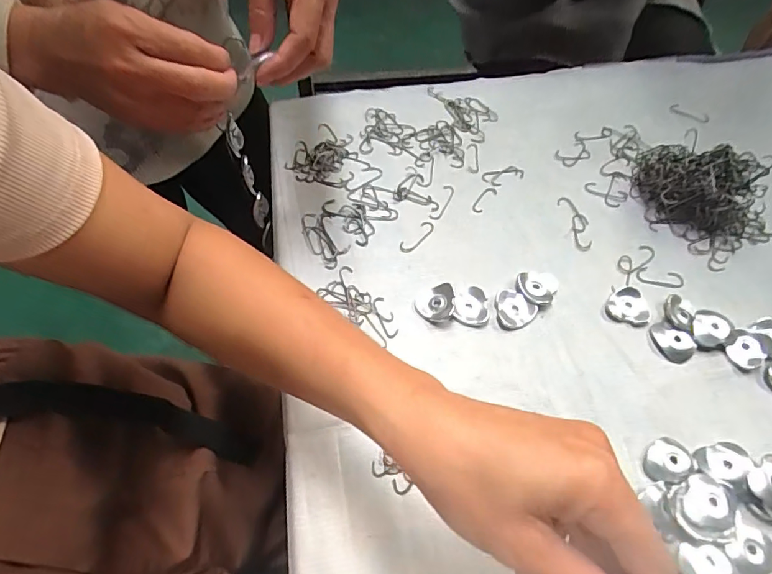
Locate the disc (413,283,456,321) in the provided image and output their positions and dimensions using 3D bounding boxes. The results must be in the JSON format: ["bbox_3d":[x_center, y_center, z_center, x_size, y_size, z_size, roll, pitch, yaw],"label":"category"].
[{"bbox_3d":[0.042,0.012,0.415,0.032,0.008,0.034,0,59,-1],"label":"disc"}]

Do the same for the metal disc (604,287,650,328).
[{"bbox_3d":[0.210,0.016,0.420,0.034,0.006,0.033,-4,72,12],"label":"metal disc"}]

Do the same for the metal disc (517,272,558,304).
[{"bbox_3d":[0.136,-0.003,0.428,0.035,0.010,0.035,0,59,-1],"label":"metal disc"}]

